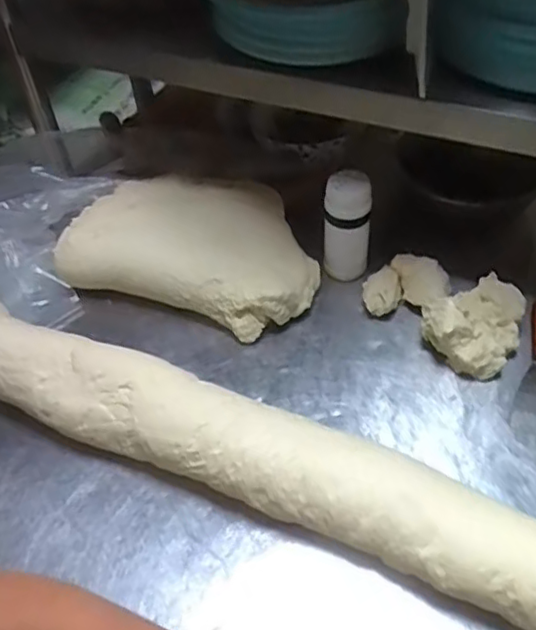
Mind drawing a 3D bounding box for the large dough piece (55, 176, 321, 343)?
[{"bbox_3d":[-0.103,-0.112,0.929,0.359,0.069,0.252,14,52,16],"label":"large dough piece"}]

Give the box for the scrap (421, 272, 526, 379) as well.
[{"bbox_3d":[0.268,0.007,0.810,0.109,0.071,0.136,35,61,29],"label":"scrap"}]

